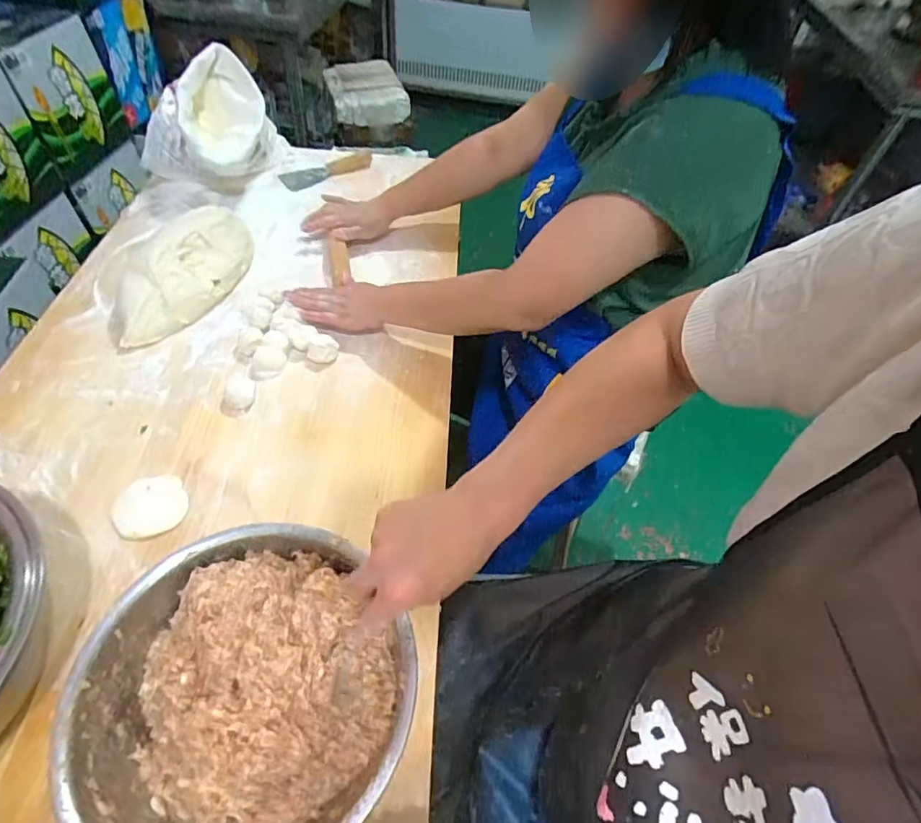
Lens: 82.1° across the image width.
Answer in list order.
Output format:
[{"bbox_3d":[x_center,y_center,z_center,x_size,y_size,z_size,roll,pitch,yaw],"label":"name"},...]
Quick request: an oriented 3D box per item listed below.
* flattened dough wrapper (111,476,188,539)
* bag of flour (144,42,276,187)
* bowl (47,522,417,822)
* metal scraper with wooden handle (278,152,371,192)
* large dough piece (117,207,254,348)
[{"bbox_3d":[-0.349,0.106,0.597,0.074,0.007,0.077,3,52,-3],"label":"flattened dough wrapper"},{"bbox_3d":[-0.481,-0.513,0.957,0.232,0.176,0.192,8,52,1],"label":"bag of flour"},{"bbox_3d":[-0.169,0.236,0.445,0.248,0.105,0.247,3,52,-3],"label":"bowl"},{"bbox_3d":[-0.270,-0.491,1.077,0.191,0.028,0.071,-25,58,-23],"label":"metal scraper with wooden handle"},{"bbox_3d":[-0.414,-0.210,0.801,0.113,0.086,0.279,25,66,14],"label":"large dough piece"}]

